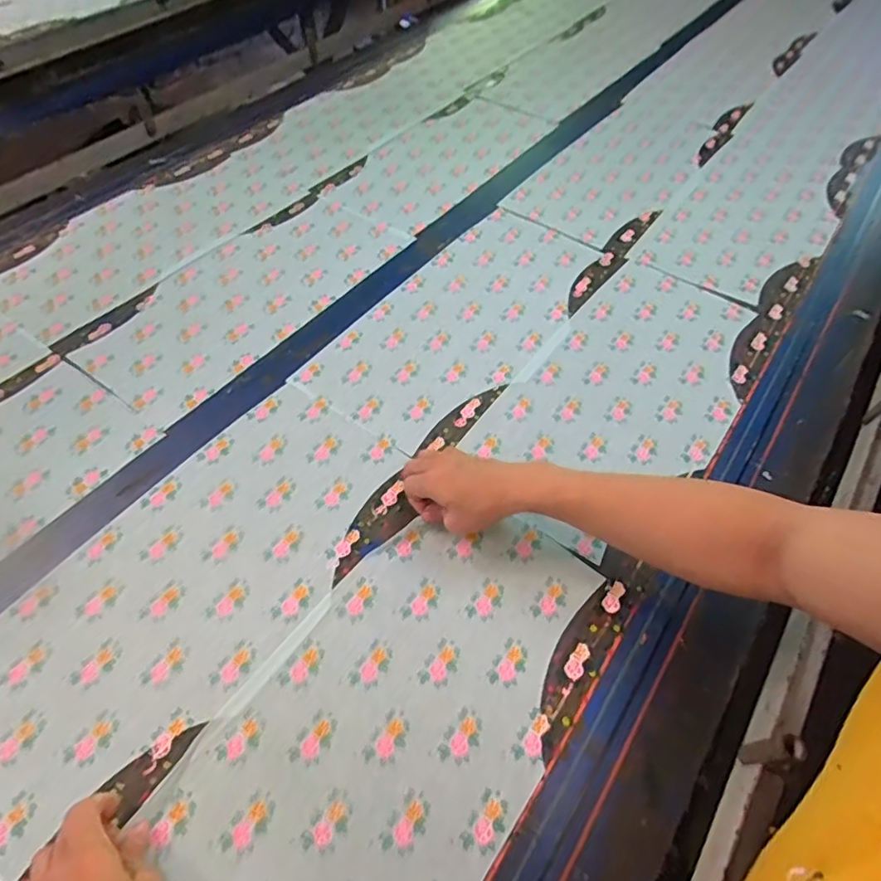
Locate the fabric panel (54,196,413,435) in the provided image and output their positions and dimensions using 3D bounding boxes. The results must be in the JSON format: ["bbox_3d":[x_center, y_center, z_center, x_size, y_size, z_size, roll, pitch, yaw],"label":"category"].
[{"bbox_3d":[-0.279,-0.224,0.828,0.224,0.010,0.473,31,59,20],"label":"fabric panel"}]

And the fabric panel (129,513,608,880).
[{"bbox_3d":[-0.046,0.254,0.488,0.235,0.008,0.472,32,60,21],"label":"fabric panel"}]

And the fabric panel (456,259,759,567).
[{"bbox_3d":[0.244,-0.070,0.722,0.237,0.011,0.473,33,59,20],"label":"fabric panel"}]

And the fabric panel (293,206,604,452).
[{"bbox_3d":[0.048,-0.180,0.804,0.242,0.010,0.482,30,59,20],"label":"fabric panel"}]

